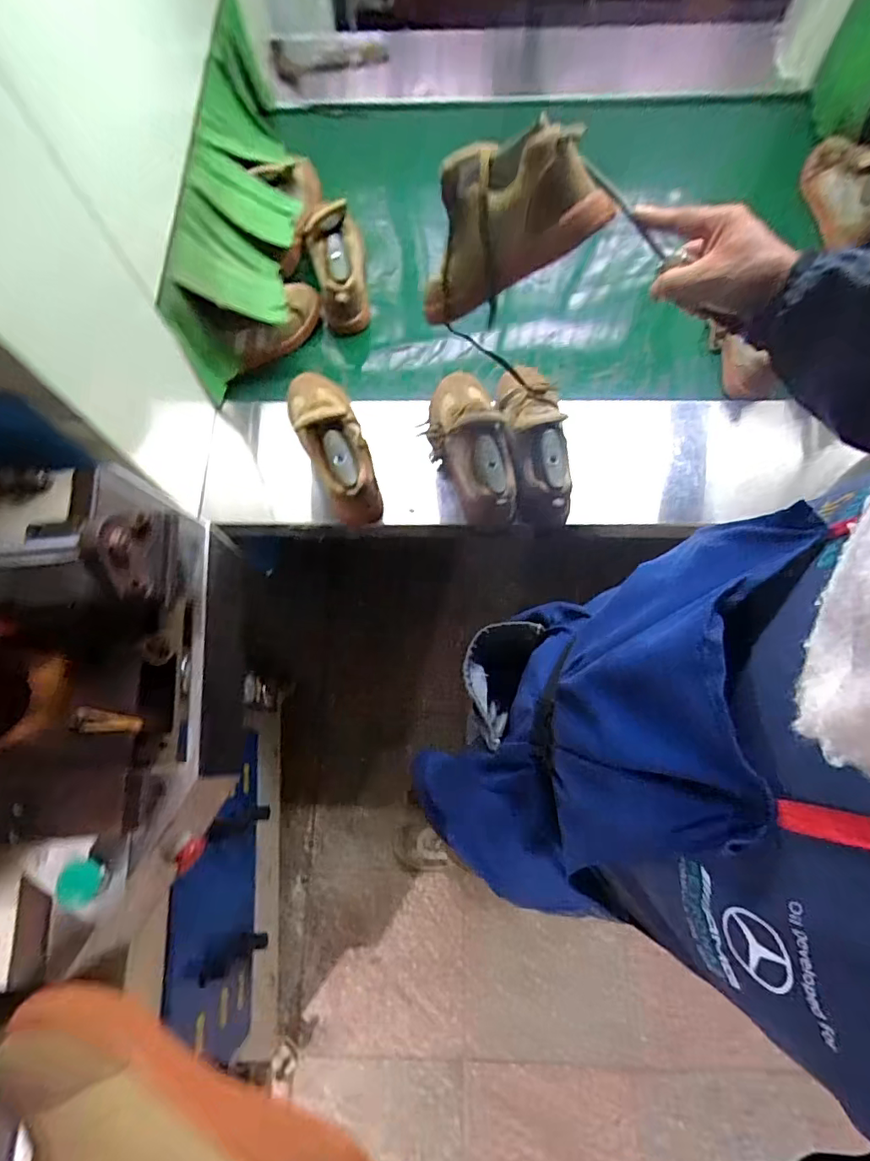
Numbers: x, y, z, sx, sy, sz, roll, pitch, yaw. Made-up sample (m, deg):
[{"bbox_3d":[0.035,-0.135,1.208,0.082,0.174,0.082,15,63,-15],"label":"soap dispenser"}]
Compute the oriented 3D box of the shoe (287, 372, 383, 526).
[{"bbox_3d":[-0.158,-0.225,0.864,0.096,0.133,0.262,-24,74,-6],"label":"shoe"}]

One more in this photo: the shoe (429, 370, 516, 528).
[{"bbox_3d":[0.050,-0.220,0.883,0.115,0.142,0.258,-10,73,-1],"label":"shoe"}]

